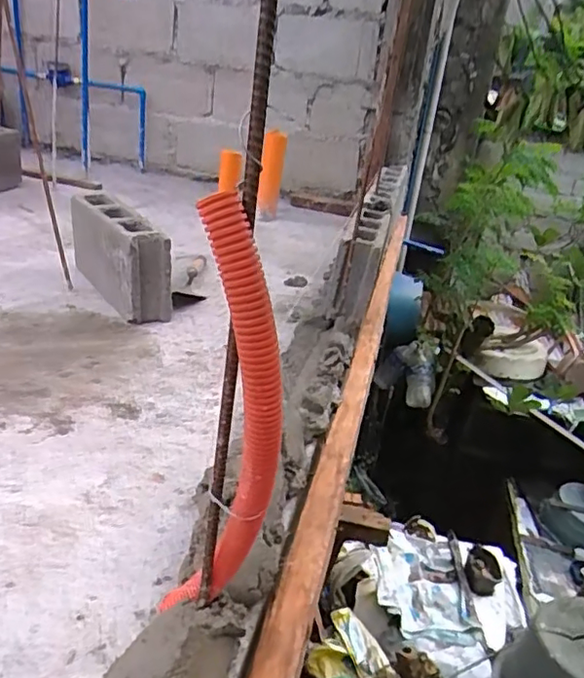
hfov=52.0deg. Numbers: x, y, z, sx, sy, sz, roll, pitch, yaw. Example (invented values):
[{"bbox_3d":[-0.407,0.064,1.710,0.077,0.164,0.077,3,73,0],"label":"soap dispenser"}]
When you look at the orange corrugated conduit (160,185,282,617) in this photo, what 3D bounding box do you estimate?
[{"bbox_3d":[-0.060,0.090,0.522,0.073,0.432,0.083,-3,28,-22],"label":"orange corrugated conduit"}]

